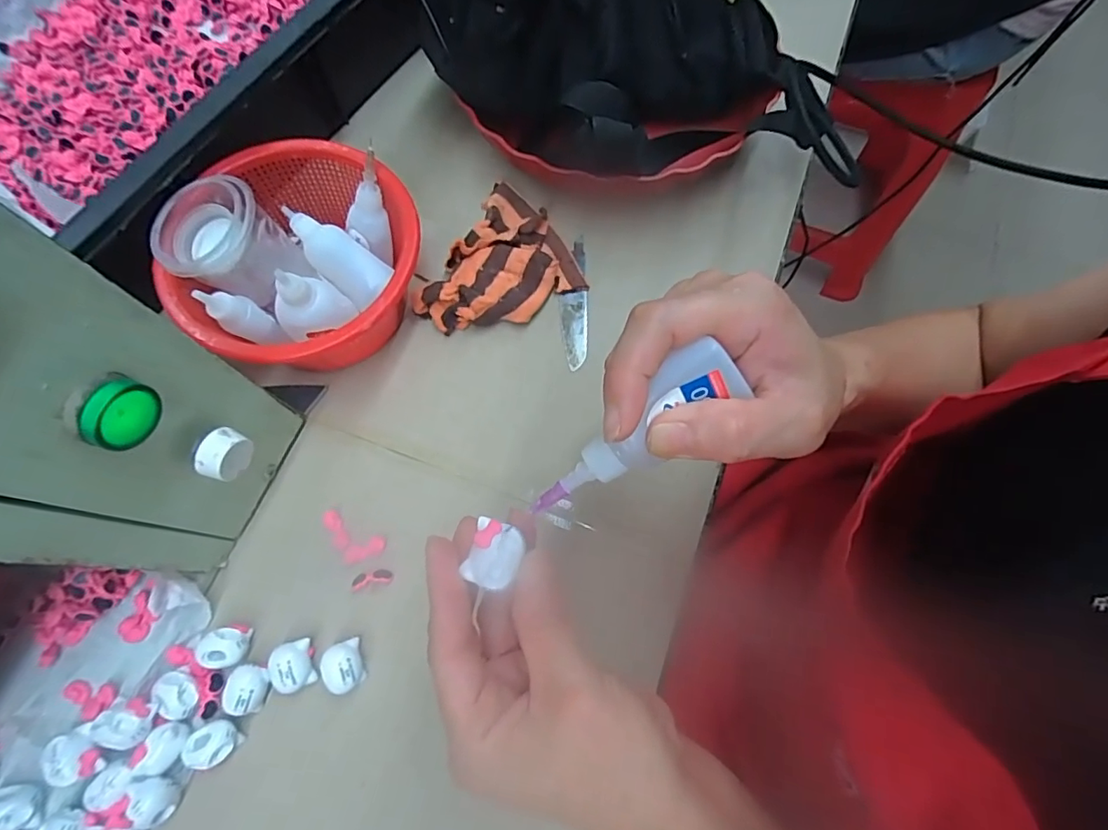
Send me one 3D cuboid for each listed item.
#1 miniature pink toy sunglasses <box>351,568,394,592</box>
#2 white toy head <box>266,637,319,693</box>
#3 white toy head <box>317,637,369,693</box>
[{"bbox_3d":[-0.111,0.099,0.329,0.025,0.004,0.009,-12,72,-5],"label":"miniature pink toy sunglasses"},{"bbox_3d":[-0.148,0.141,0.306,0.024,0.016,0.025,-15,73,-6],"label":"white toy head"},{"bbox_3d":[-0.120,0.142,0.306,0.025,0.018,0.025,-20,73,-8],"label":"white toy head"}]

